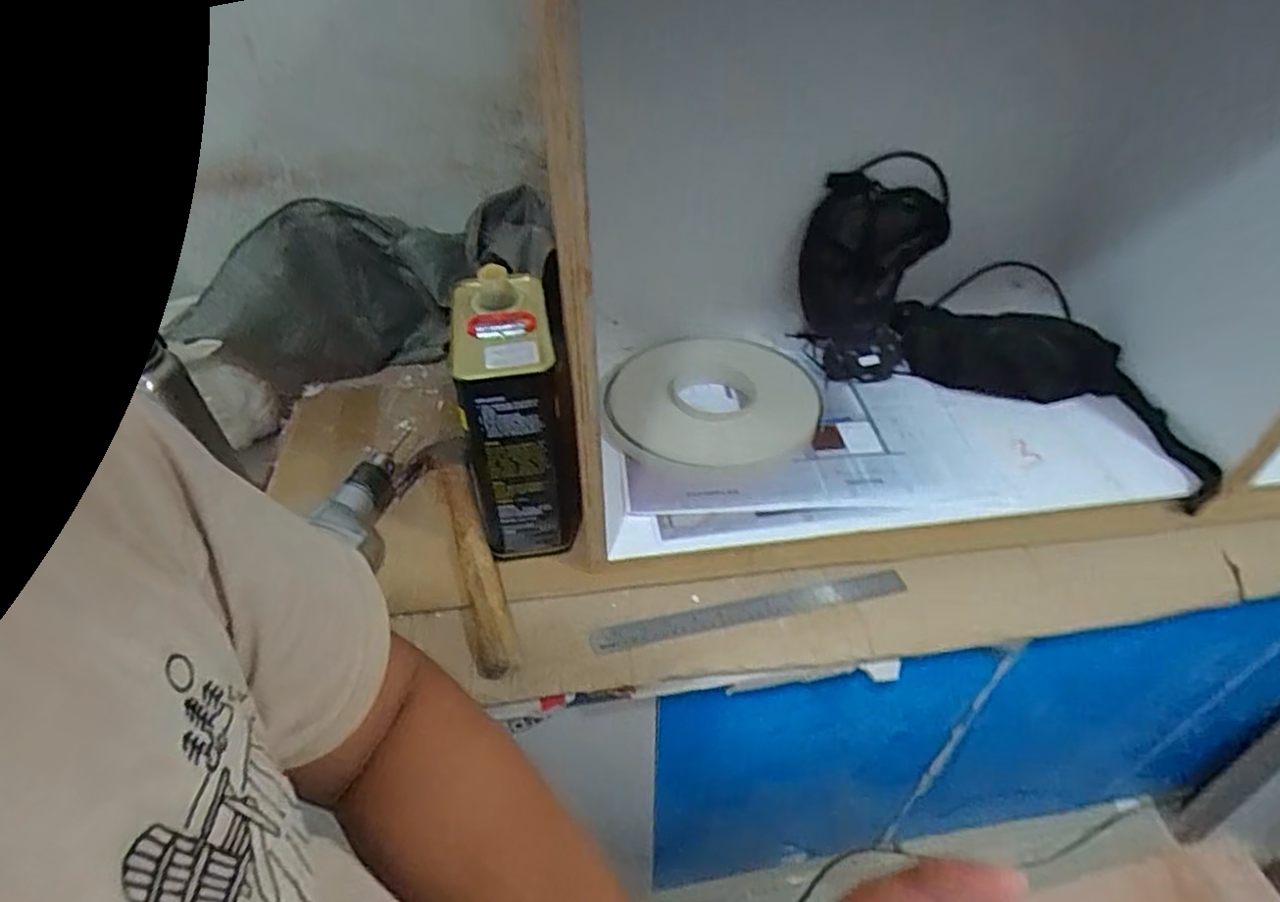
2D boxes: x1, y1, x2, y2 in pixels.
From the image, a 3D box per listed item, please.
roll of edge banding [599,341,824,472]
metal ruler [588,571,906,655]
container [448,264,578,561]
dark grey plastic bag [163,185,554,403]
[{"bbox_3d":[0.091,-0.068,0.873,0.264,0.033,0.262,0,43,0],"label":"roll of edge banding"},{"bbox_3d":[0.112,0.163,0.703,0.328,0.008,0.029,-9,44,-9],"label":"metal ruler"},{"bbox_3d":[-0.129,-0.026,0.711,0.098,0.255,0.173,-11,44,-11],"label":"container"},{"bbox_3d":[-0.322,-0.200,0.898,0.401,0.213,0.139,-9,44,-8],"label":"dark grey plastic bag"}]

